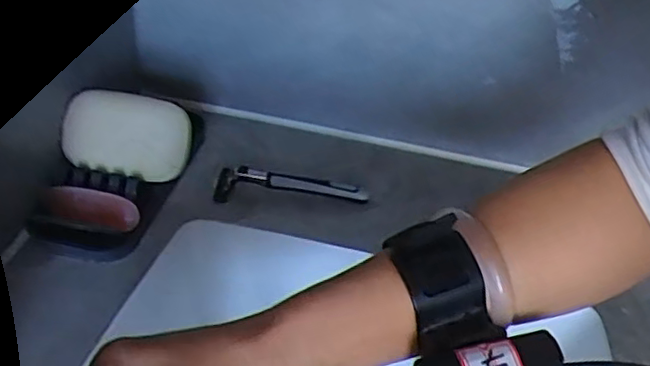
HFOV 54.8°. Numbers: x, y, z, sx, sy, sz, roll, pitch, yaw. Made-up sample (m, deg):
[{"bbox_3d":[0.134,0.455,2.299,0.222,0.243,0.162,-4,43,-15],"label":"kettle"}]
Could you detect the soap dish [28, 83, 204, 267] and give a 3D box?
[{"bbox_3d":[-0.151,-0.006,0.455,0.097,0.073,0.110,6,40,-2],"label":"soap dish"}]

